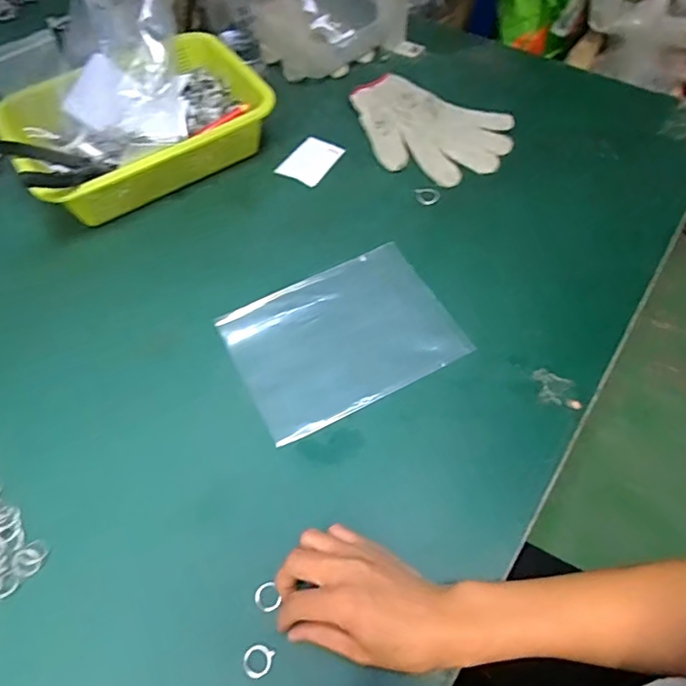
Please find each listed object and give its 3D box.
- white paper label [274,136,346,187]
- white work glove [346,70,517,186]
[{"bbox_3d":[-0.037,-0.219,0.630,0.054,0.004,0.075,26,62,15],"label":"white paper label"},{"bbox_3d":[0.100,-0.261,0.643,0.198,0.013,0.148,27,63,16],"label":"white work glove"}]

